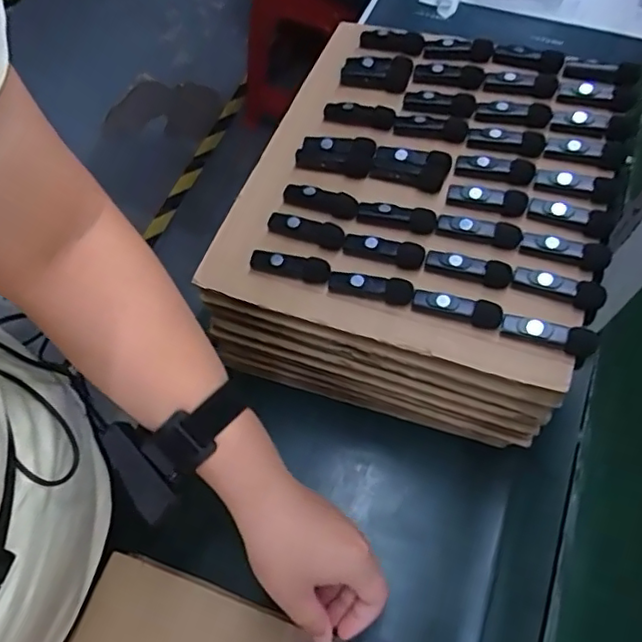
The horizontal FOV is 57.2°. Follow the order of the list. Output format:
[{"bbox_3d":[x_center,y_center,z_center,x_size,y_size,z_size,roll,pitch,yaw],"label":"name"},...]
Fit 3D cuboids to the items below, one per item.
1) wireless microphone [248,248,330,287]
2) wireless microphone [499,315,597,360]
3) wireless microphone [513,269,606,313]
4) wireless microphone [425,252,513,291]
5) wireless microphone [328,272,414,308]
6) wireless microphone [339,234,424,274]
[{"bbox_3d":[-0.025,-0.044,0.462,0.064,0.013,0.017,15,63,6],"label":"wireless microphone"},{"bbox_3d":[0.160,0.010,0.414,0.065,0.019,0.014,16,64,7],"label":"wireless microphone"},{"bbox_3d":[0.173,-0.023,0.432,0.063,0.022,0.014,19,64,8],"label":"wireless microphone"},{"bbox_3d":[0.111,-0.040,0.445,0.064,0.019,0.014,20,64,8],"label":"wireless microphone"},{"bbox_3d":[0.037,-0.025,0.447,0.064,0.017,0.015,13,63,5],"label":"wireless microphone"},{"bbox_3d":[0.049,-0.056,0.462,0.063,0.012,0.017,15,63,6],"label":"wireless microphone"}]

